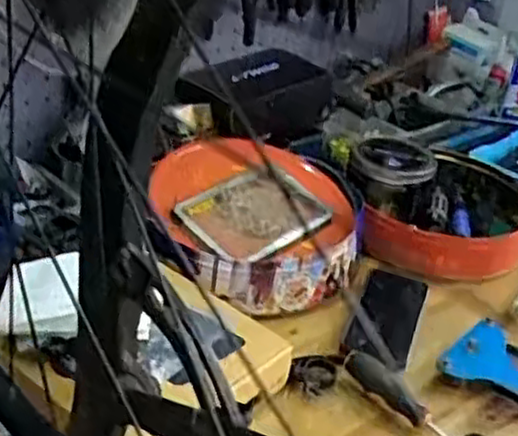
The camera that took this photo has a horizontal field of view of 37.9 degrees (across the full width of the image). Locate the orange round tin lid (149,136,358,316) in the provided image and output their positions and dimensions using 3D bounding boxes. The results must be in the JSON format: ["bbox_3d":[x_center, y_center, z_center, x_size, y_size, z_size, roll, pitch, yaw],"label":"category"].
[{"bbox_3d":[0.003,-0.003,0.963,0.277,0.066,0.261,5,45,-16],"label":"orange round tin lid"}]

